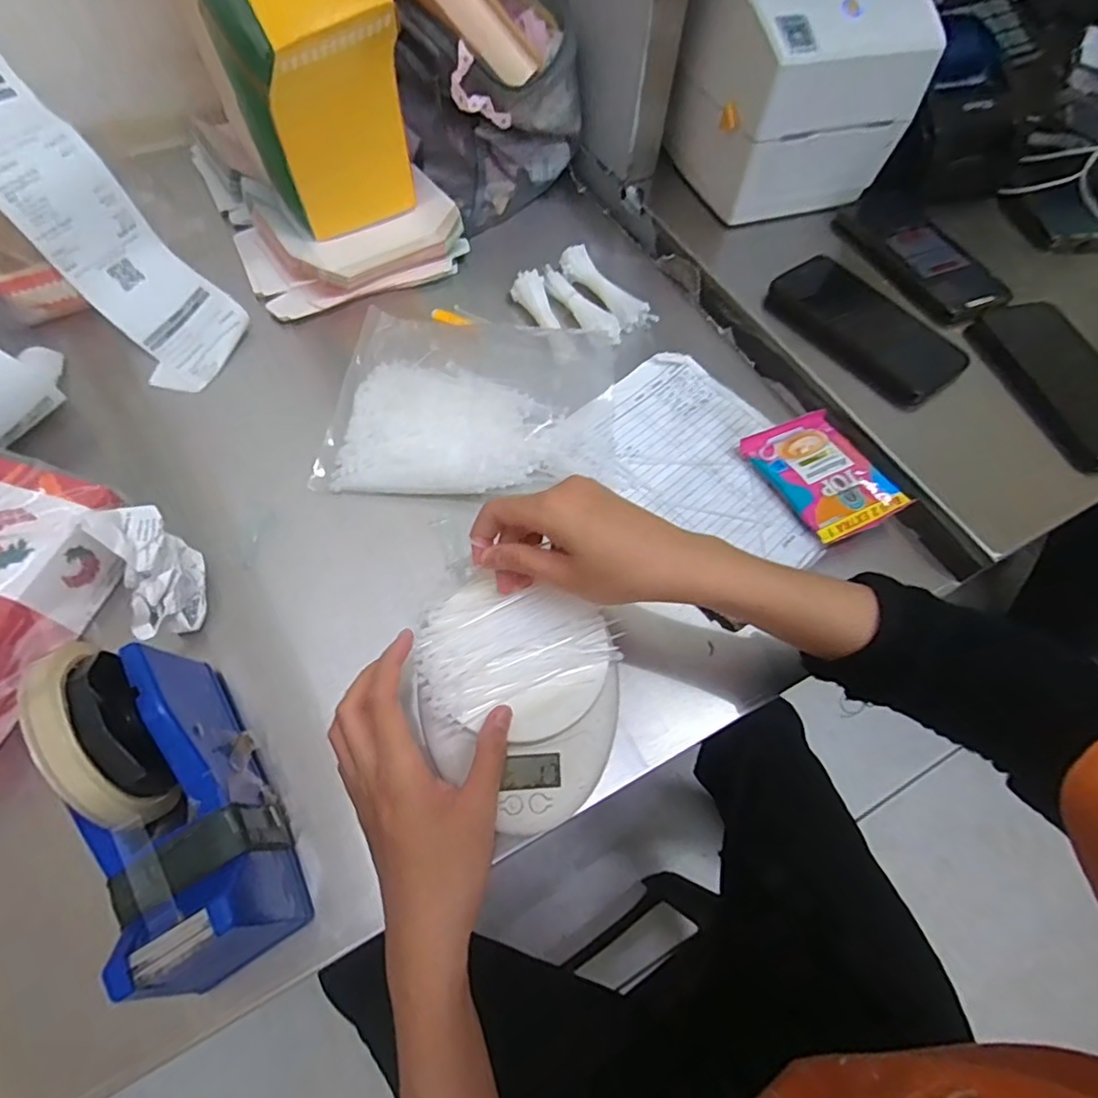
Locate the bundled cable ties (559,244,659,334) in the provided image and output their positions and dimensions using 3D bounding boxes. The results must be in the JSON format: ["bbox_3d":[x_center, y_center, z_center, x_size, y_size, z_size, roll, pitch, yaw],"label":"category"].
[{"bbox_3d":[0.051,-0.243,0.552,0.029,0.023,0.111,-35,69,-20],"label":"bundled cable ties"}]

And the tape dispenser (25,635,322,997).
[{"bbox_3d":[-0.178,0.117,0.282,0.052,0.106,0.157,-25,66,-16],"label":"tape dispenser"}]

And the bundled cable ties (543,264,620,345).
[{"bbox_3d":[0.028,-0.228,0.539,0.028,0.020,0.113,-25,65,-16],"label":"bundled cable ties"}]

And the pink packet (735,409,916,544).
[{"bbox_3d":[0.207,-0.059,0.454,0.082,0.017,0.107,-25,66,-16],"label":"pink packet"}]

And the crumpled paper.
[{"bbox_3d":[-0.242,0.012,0.369,0.018,0.082,0.057,-14,18,18],"label":"crumpled paper"}]

